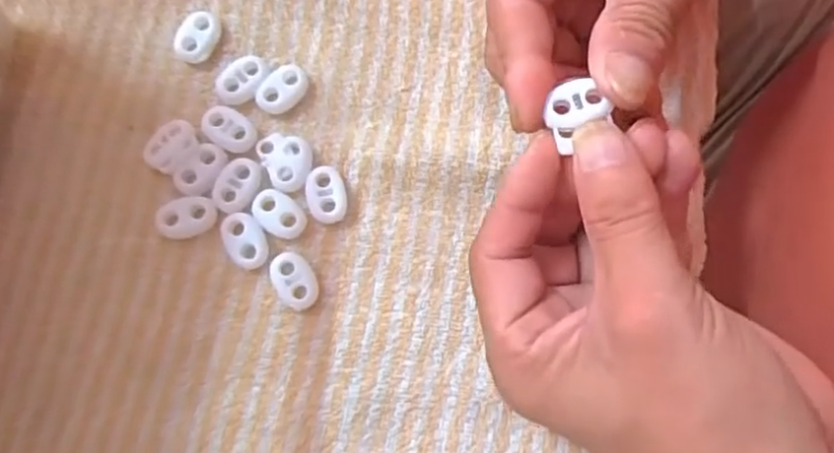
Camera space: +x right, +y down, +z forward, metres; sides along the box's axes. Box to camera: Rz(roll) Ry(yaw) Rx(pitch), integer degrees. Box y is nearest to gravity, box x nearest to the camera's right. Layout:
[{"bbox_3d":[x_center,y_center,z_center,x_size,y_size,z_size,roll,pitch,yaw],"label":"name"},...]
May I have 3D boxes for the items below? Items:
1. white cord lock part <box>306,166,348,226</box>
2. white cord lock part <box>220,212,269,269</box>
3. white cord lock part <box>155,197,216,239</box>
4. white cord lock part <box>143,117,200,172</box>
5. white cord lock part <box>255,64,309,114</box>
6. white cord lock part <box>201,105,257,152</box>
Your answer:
[{"bbox_3d":[-0.035,-0.012,0.261,0.016,0.005,0.022,-13,78,-4],"label":"white cord lock part"},{"bbox_3d":[-0.065,0.005,0.255,0.016,0.004,0.022,-38,81,-8],"label":"white cord lock part"},{"bbox_3d":[-0.088,-0.004,0.258,0.022,0.004,0.015,-16,79,-4],"label":"white cord lock part"},{"bbox_3d":[-0.095,-0.031,0.263,0.018,0.007,0.021,41,80,7],"label":"white cord lock part"},{"bbox_3d":[-0.054,-0.055,0.270,0.022,0.006,0.015,-33,80,-7],"label":"white cord lock part"},{"bbox_3d":[-0.074,-0.038,0.263,0.024,0.004,0.014,33,79,6],"label":"white cord lock part"}]

